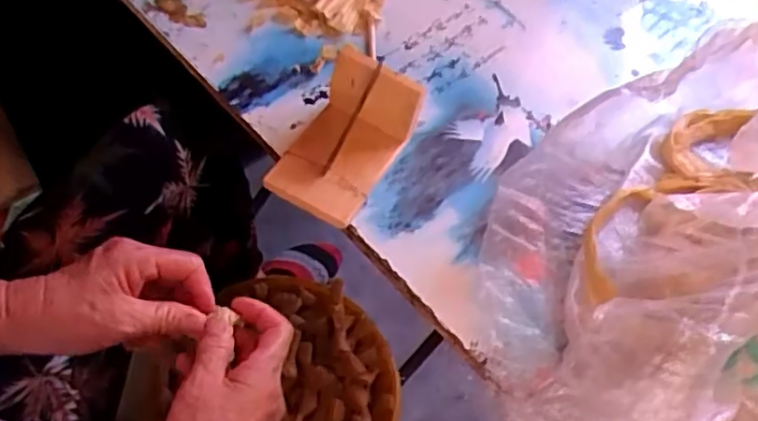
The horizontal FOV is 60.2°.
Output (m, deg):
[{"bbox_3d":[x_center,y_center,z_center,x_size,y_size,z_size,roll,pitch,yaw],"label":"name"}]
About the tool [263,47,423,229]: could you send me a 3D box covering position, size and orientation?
[{"bbox_3d":[-0.029,-0.056,0.512,0.078,0.066,0.116,32,58,10],"label":"tool"}]

